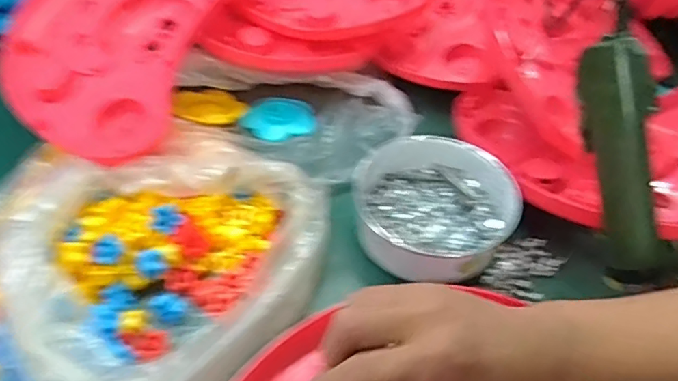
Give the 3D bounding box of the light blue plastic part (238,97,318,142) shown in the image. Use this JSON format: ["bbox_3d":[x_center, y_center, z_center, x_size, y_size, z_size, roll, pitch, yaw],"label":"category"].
[{"bbox_3d":[-0.070,-0.086,0.617,0.087,0.020,0.060,-12,48,-12],"label":"light blue plastic part"}]

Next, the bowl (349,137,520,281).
[{"bbox_3d":[0.084,0.013,0.506,0.161,0.052,0.141,21,50,18],"label":"bowl"}]

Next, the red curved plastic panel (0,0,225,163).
[{"bbox_3d":[-0.237,-0.189,0.566,0.217,0.037,0.318,20,70,8],"label":"red curved plastic panel"}]

